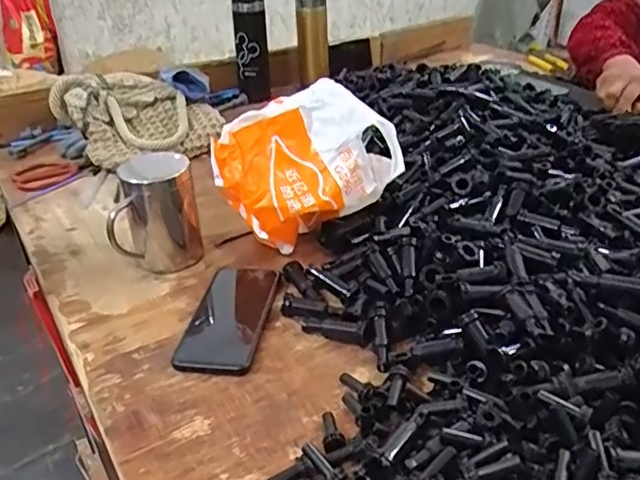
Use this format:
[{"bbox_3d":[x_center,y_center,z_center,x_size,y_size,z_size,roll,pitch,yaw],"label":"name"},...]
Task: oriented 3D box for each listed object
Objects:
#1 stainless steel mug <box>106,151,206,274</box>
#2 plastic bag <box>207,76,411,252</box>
[{"bbox_3d":[-0.193,-0.032,0.698,0.098,0.125,0.080,-8,32,-10],"label":"stainless steel mug"},{"bbox_3d":[-0.018,-0.075,0.694,0.209,0.164,0.108,-12,33,-17],"label":"plastic bag"}]

